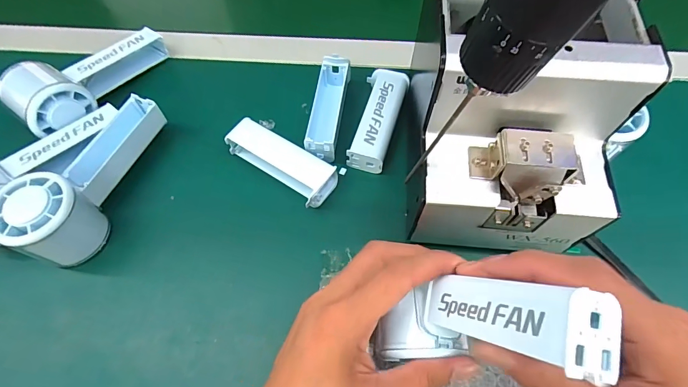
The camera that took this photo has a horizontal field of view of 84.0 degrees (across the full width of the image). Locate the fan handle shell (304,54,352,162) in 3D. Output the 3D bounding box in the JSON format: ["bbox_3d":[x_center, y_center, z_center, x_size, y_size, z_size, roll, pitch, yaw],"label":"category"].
[{"bbox_3d":[-0.015,-0.080,0.362,0.026,0.034,0.101,8,63,5],"label":"fan handle shell"}]

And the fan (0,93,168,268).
[{"bbox_3d":[-0.209,-0.019,0.313,0.048,0.056,0.148,13,63,8],"label":"fan"}]

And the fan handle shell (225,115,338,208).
[{"bbox_3d":[-0.055,-0.029,0.339,0.100,0.025,0.040,33,68,17],"label":"fan handle shell"}]

